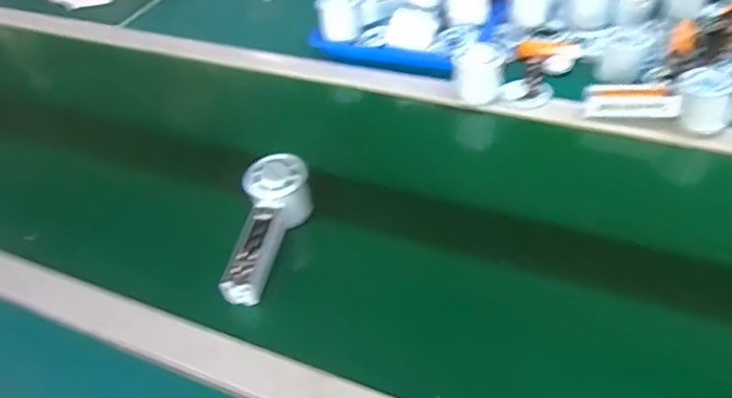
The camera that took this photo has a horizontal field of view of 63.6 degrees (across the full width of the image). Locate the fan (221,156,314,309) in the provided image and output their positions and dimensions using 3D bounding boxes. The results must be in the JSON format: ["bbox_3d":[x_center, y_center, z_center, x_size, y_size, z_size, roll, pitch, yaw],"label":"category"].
[{"bbox_3d":[-0.099,0.029,0.585,0.056,0.055,0.156,9,62,15],"label":"fan"}]

